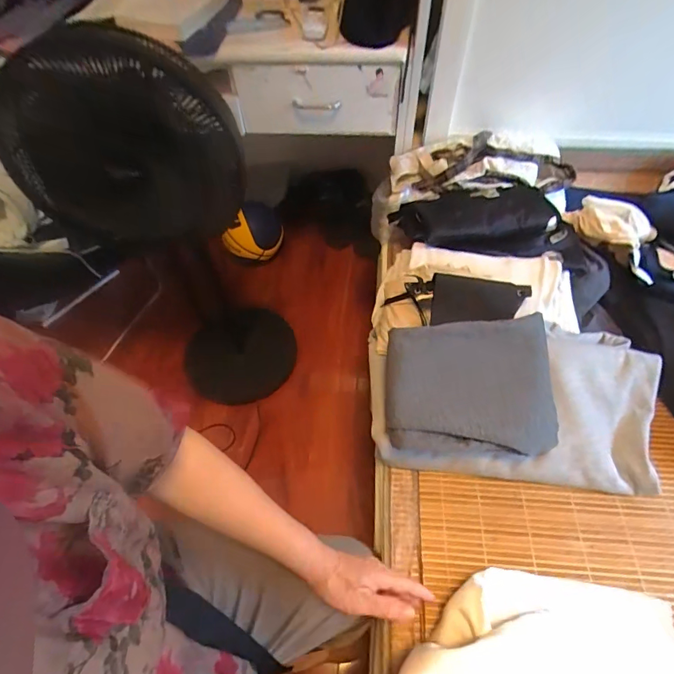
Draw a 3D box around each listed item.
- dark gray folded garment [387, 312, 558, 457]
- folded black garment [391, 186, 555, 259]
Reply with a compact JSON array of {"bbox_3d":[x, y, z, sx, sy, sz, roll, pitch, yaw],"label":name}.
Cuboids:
[{"bbox_3d":[0.175,0.062,0.567,0.213,0.046,0.185,1,77,9],"label":"dark gray folded garment"},{"bbox_3d":[0.249,-0.209,0.765,0.286,0.065,0.155,2,56,3],"label":"folded black garment"}]

